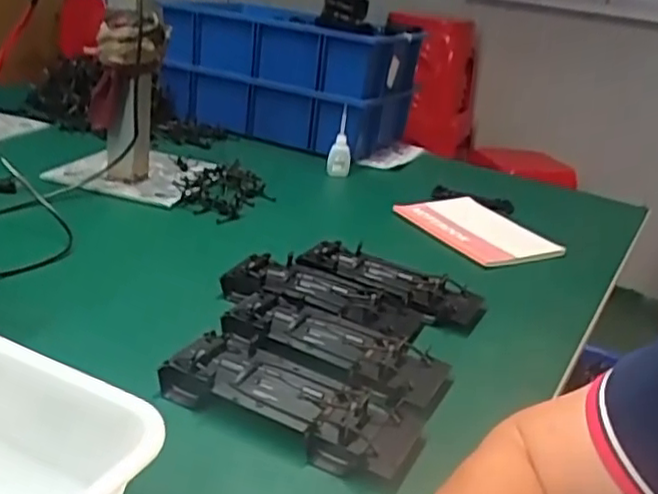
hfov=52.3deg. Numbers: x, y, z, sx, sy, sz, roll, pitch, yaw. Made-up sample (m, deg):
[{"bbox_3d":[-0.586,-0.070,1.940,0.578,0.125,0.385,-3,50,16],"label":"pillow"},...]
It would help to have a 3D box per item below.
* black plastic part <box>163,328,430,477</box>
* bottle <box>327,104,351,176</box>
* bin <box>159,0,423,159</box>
[{"bbox_3d":[-0.026,0.113,0.510,0.194,0.030,0.088,16,25,21],"label":"black plastic part"},{"bbox_3d":[0.021,-0.168,1.067,0.036,0.109,0.020,6,23,-2],"label":"bottle"},{"bbox_3d":[-0.068,-0.332,1.271,0.425,0.219,0.293,16,25,21],"label":"bin"}]

